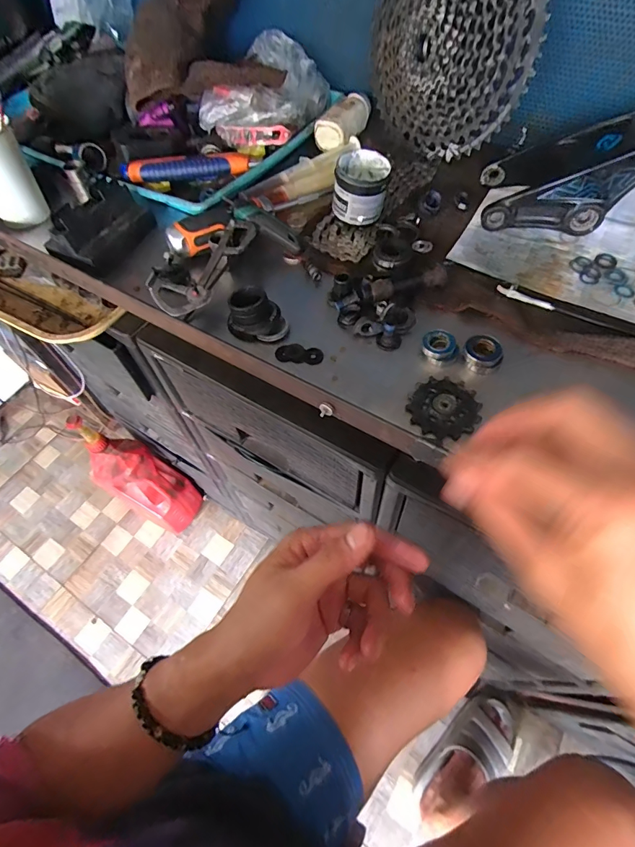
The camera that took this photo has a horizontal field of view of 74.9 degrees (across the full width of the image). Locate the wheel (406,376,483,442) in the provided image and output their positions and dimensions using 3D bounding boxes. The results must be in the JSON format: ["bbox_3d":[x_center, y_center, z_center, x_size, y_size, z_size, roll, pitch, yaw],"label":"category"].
[{"bbox_3d":[0.097,-0.013,0.317,0.051,0.009,0.051,-1,58,2],"label":"wheel"}]

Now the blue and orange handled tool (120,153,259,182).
[{"bbox_3d":[-0.148,-0.297,0.473,0.147,0.026,0.031,-9,58,-2],"label":"blue and orange handled tool"}]

